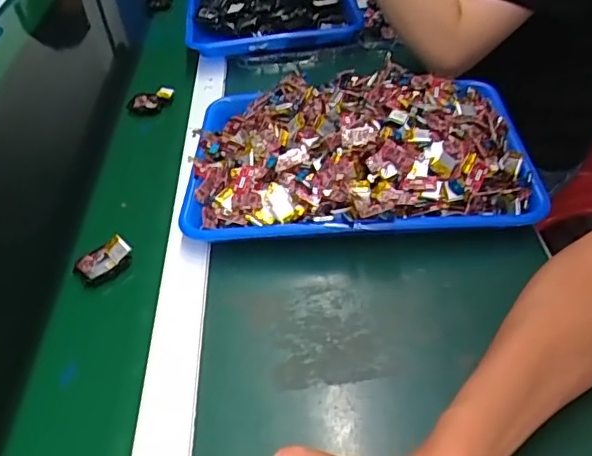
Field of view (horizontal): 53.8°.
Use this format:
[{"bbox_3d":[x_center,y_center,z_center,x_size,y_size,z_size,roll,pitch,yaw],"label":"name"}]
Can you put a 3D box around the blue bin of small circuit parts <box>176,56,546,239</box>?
[{"bbox_3d":[0.058,-0.087,0.592,0.330,0.074,0.239,-5,42,6],"label":"blue bin of small circuit parts"}]

